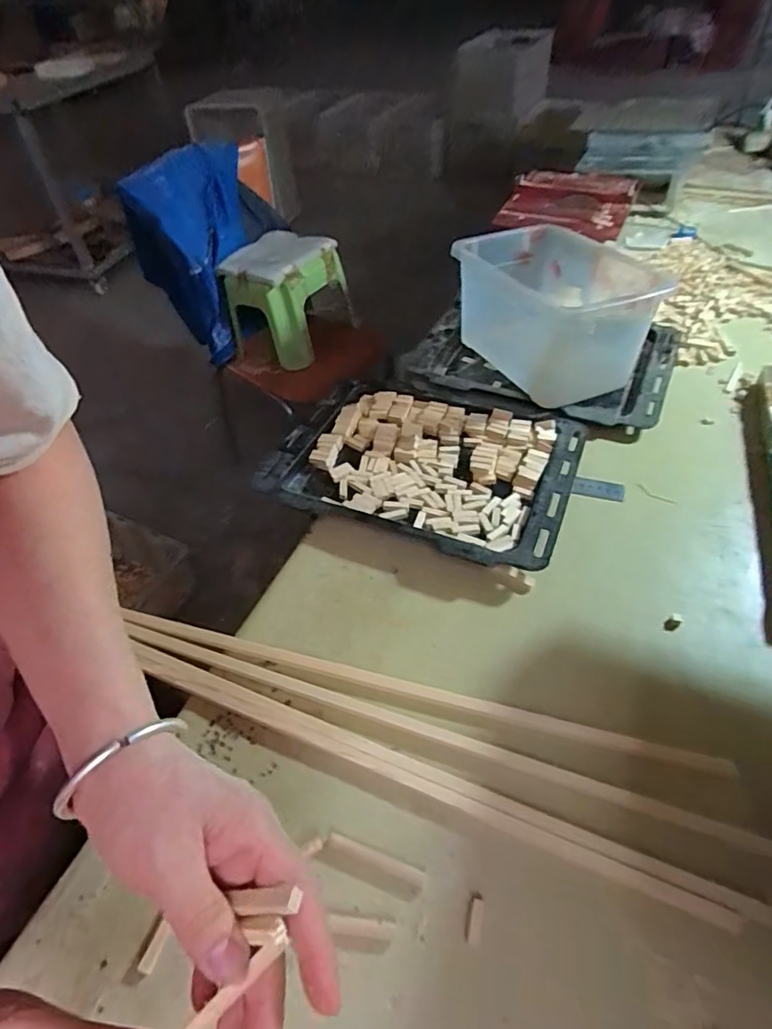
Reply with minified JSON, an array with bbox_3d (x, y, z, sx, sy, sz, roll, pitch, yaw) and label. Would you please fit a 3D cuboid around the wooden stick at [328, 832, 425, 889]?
[{"bbox_3d":[-0.008,0.256,0.401,0.075,0.004,0.010,15,52,16],"label":"wooden stick"}]

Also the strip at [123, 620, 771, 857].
[{"bbox_3d":[0.010,0.175,0.463,0.561,0.018,0.016,14,51,15],"label":"strip"}]

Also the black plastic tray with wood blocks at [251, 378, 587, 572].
[{"bbox_3d":[0.041,-0.069,0.671,0.358,0.031,0.247,17,52,18],"label":"black plastic tray with wood blocks"}]

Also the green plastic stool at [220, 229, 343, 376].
[{"bbox_3d":[-0.251,-0.532,1.342,0.239,0.242,0.227,16,52,16],"label":"green plastic stool"}]

